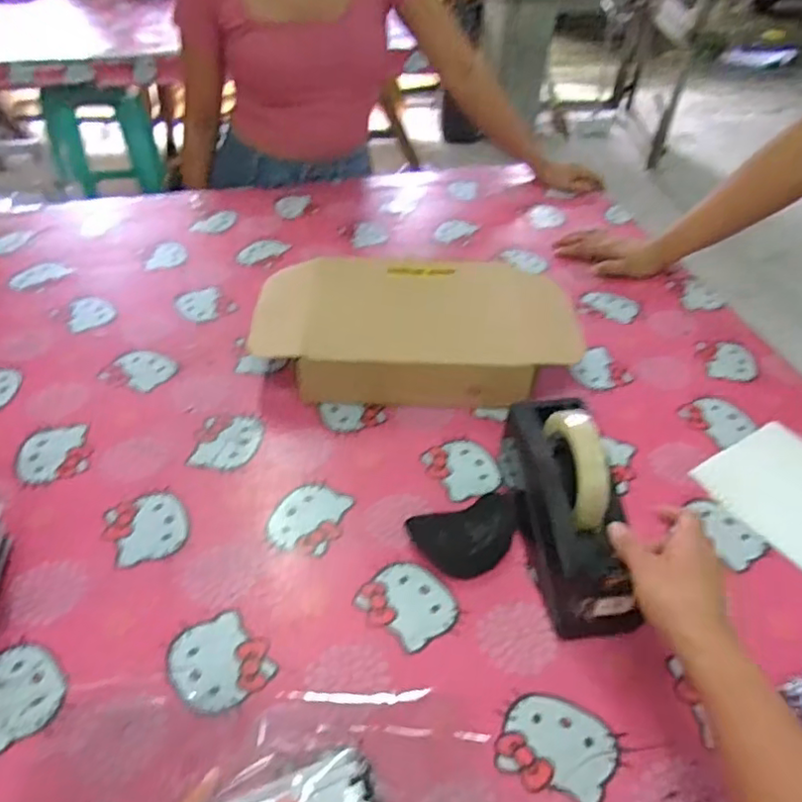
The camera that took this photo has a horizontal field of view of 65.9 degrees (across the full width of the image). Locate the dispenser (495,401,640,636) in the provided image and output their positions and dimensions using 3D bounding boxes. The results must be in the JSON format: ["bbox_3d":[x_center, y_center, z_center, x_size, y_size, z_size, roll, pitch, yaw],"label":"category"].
[{"bbox_3d":[0.151,0.088,0.549,0.070,0.126,0.205,-3,44,-5],"label":"dispenser"}]

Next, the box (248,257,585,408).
[{"bbox_3d":[0.017,-0.086,0.755,0.367,0.098,0.180,1,44,0],"label":"box"}]

